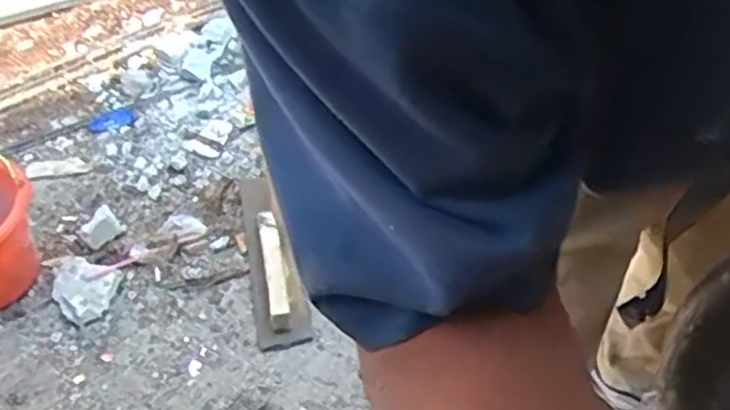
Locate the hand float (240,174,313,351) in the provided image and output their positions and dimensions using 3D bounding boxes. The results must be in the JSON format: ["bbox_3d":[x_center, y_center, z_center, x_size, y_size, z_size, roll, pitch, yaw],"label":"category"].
[{"bbox_3d":[-0.190,0.086,1.440,0.097,0.047,0.431,-12,53,-5],"label":"hand float"}]

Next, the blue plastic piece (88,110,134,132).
[{"bbox_3d":[-0.632,-0.209,1.819,0.110,0.011,0.074,-25,53,-33],"label":"blue plastic piece"}]

